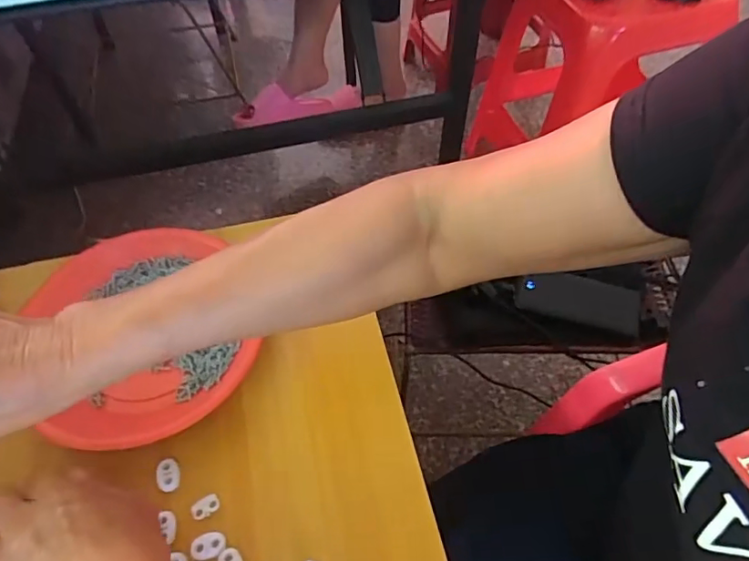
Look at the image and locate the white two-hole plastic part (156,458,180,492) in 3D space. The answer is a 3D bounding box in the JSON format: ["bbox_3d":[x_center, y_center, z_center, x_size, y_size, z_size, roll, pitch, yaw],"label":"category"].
[{"bbox_3d":[-0.147,0.138,0.372,0.015,0.004,0.023,-15,55,-10],"label":"white two-hole plastic part"}]

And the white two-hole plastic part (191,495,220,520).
[{"bbox_3d":[-0.117,0.156,0.360,0.020,0.004,0.012,-27,58,-18],"label":"white two-hole plastic part"}]

